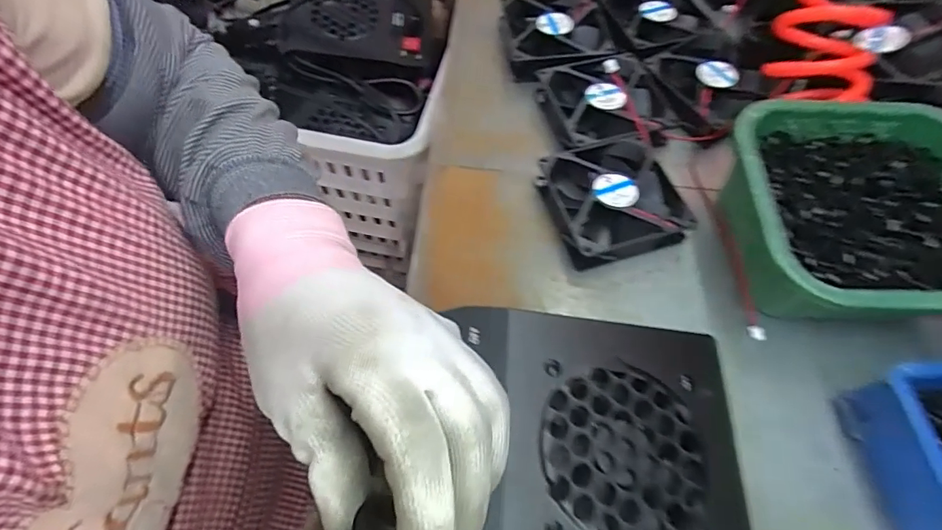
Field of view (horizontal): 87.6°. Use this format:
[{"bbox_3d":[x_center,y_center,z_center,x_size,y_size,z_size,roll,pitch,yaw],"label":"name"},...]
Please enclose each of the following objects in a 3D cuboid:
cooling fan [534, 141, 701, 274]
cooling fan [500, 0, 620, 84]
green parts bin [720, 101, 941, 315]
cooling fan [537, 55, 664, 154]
[{"bbox_3d":[0.107,-0.050,0.377,0.093,0.026,0.098,-12,63,-8],"label":"cooling fan"},{"bbox_3d":[0.079,-0.220,0.472,0.096,0.026,0.103,-8,62,-7],"label":"cooling fan"},{"bbox_3d":[0.263,-0.028,0.344,0.170,0.075,0.158,1,62,-1],"label":"green parts bin"},{"bbox_3d":[0.113,-0.135,0.426,0.094,0.026,0.099,-9,62,-7],"label":"cooling fan"}]

